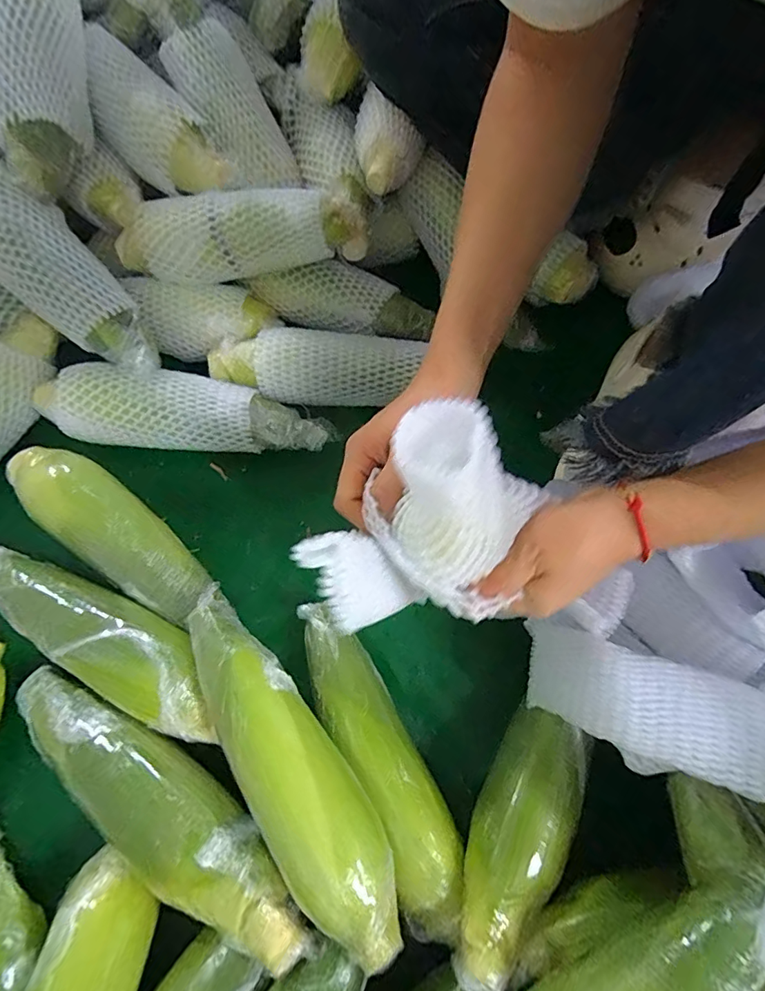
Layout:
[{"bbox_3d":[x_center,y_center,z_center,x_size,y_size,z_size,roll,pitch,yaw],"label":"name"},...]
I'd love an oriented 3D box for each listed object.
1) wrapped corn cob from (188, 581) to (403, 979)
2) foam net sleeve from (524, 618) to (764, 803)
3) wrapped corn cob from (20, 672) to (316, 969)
[{"bbox_3d":[-0.066,0.166,0.319,0.058,0.049,0.242,-33,73,-14],"label":"wrapped corn cob"},{"bbox_3d":[0.169,0.132,0.305,0.170,0.034,0.059,12,63,41],"label":"foam net sleeve"},{"bbox_3d":[-0.157,0.202,0.330,0.265,0.057,0.057,33,71,10],"label":"wrapped corn cob"}]

